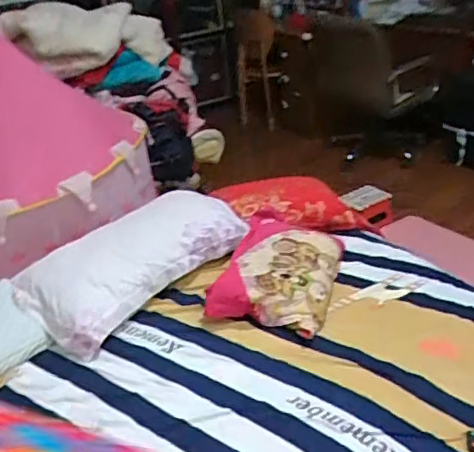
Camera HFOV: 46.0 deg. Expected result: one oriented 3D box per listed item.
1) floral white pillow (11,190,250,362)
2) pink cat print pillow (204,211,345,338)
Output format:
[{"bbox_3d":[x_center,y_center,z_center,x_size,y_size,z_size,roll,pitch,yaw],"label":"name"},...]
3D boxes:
[{"bbox_3d":[-0.292,0.085,1.623,0.298,0.246,0.654,20,38,40],"label":"floral white pillow"},{"bbox_3d":[0.125,0.124,1.571,0.294,0.143,0.460,4,30,19],"label":"pink cat print pillow"}]

